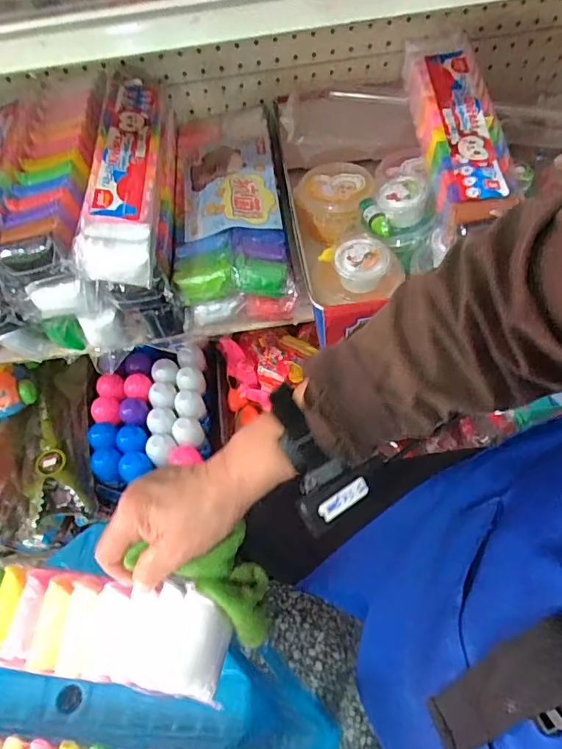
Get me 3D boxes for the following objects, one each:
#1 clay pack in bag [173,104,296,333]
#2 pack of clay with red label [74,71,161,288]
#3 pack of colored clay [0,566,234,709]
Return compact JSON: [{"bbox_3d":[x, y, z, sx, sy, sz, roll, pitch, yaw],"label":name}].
[{"bbox_3d":[-0.064,-0.207,0.680,0.123,0.104,0.335,-8,53,0],"label":"clay pack in bag"},{"bbox_3d":[-0.167,-0.225,0.574,0.071,0.054,0.313,-6,53,1],"label":"pack of clay with red label"},{"bbox_3d":[-0.192,0.183,0.399,0.319,0.019,0.067,-1,53,20],"label":"pack of colored clay"}]

